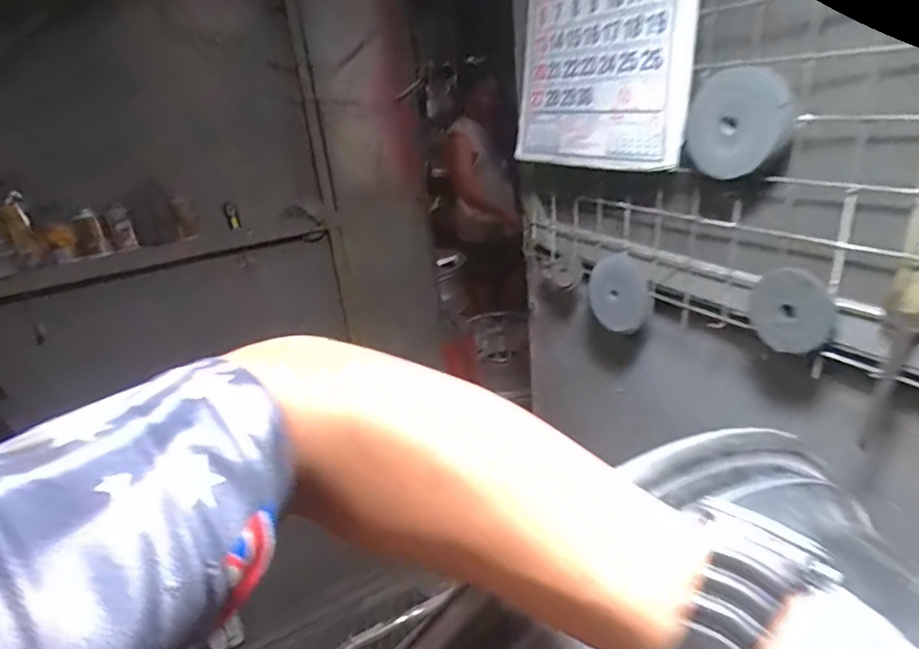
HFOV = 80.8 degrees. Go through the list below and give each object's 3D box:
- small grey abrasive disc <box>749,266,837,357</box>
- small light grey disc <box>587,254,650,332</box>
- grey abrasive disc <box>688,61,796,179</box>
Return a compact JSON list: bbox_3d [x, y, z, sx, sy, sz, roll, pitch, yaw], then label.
[{"bbox_3d":[0.344,-0.013,0.560,0.014,0.085,0.084,-26,68,-30],"label":"small grey abrasive disc"},{"bbox_3d":[0.227,-0.046,0.771,0.013,0.098,0.099,-9,47,-43],"label":"small light grey disc"},{"bbox_3d":[0.277,-0.204,0.546,0.012,0.105,0.099,-17,41,-32],"label":"grey abrasive disc"}]

